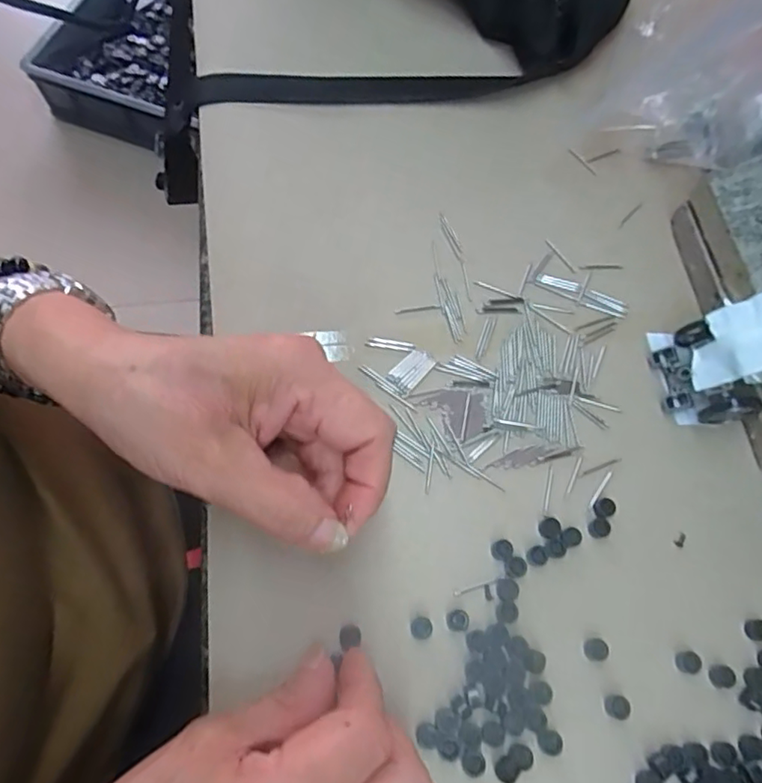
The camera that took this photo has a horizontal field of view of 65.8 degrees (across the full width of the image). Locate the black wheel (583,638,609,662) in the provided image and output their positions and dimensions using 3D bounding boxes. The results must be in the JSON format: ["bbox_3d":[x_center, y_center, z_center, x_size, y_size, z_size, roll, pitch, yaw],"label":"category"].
[{"bbox_3d":[0.091,0.109,0.248,0.009,0.004,0.009,1,68,-3],"label":"black wheel"}]

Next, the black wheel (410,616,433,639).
[{"bbox_3d":[0.017,0.100,0.249,0.009,0.005,0.009,1,68,-3],"label":"black wheel"}]

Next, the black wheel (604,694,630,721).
[{"bbox_3d":[0.097,0.129,0.241,0.009,0.004,0.009,1,68,-3],"label":"black wheel"}]

